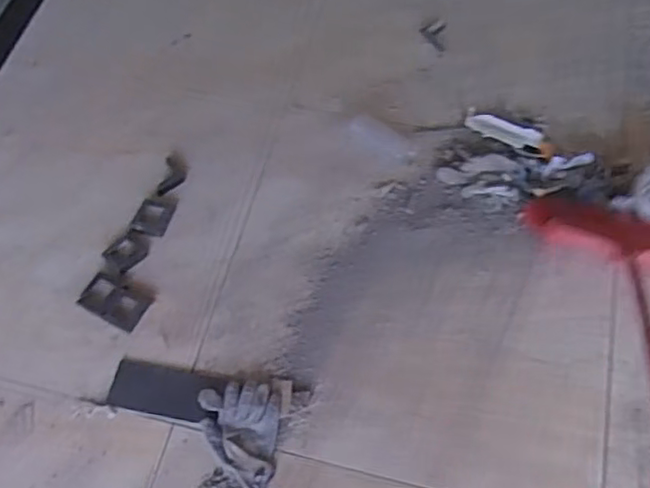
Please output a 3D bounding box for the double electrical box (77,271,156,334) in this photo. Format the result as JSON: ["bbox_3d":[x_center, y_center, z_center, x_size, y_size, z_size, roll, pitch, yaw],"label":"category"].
[{"bbox_3d":[-0.443,0.121,1.354,0.140,0.013,0.085,23,67,15],"label":"double electrical box"}]

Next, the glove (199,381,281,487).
[{"bbox_3d":[-0.165,0.368,1.214,0.150,0.024,0.202,1,63,5],"label":"glove"}]

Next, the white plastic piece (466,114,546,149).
[{"bbox_3d":[0.401,-0.257,1.436,0.166,0.034,0.057,25,67,8],"label":"white plastic piece"}]

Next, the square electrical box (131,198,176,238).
[{"bbox_3d":[-0.380,-0.059,1.422,0.075,0.013,0.083,15,65,11],"label":"square electrical box"}]

